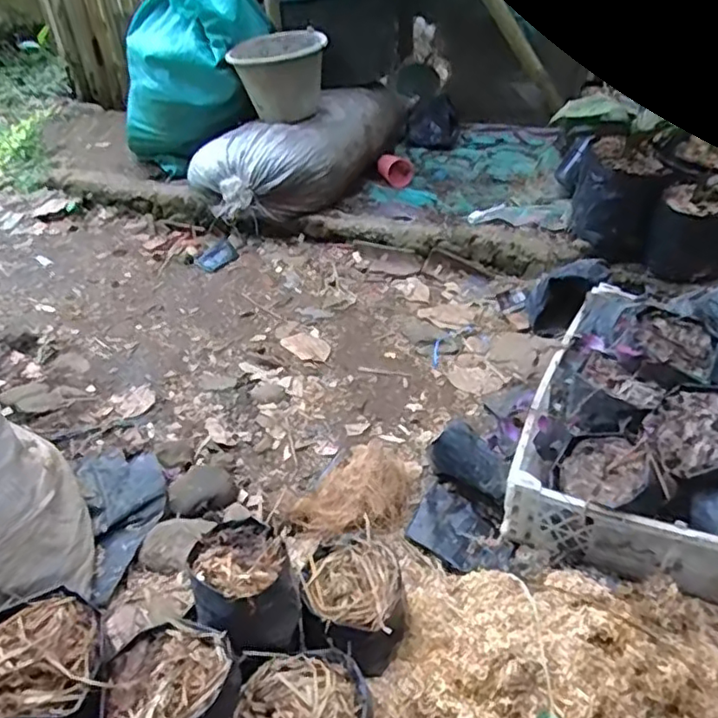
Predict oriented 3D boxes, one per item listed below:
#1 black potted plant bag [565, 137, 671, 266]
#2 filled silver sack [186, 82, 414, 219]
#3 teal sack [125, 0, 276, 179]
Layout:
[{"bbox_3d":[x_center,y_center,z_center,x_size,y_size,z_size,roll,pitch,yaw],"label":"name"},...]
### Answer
[{"bbox_3d":[0.544,-0.337,1.313,0.171,0.193,0.187,11,40,18],"label":"black potted plant bag"},{"bbox_3d":[-0.143,-0.588,1.690,0.339,0.195,0.671,18,43,26],"label":"filled silver sack"},{"bbox_3d":[-0.451,-0.775,1.668,0.396,0.501,0.231,14,41,21],"label":"teal sack"}]

